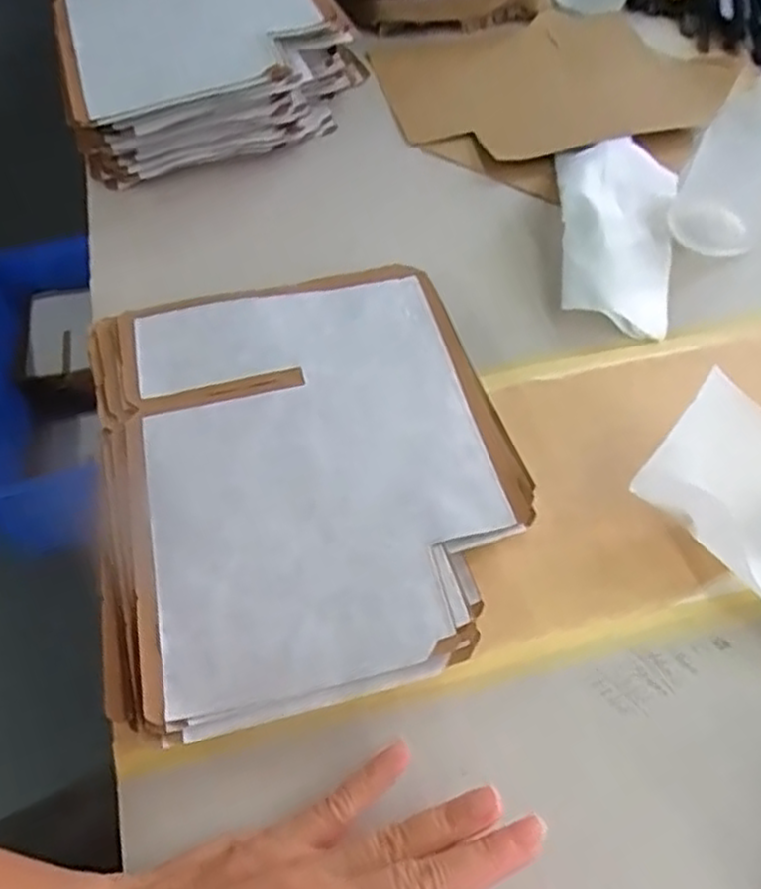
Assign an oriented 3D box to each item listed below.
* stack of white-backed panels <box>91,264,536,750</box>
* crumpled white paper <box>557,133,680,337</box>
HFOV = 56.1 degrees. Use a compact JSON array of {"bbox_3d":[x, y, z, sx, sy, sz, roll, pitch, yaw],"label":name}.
[{"bbox_3d":[-0.042,0.012,0.390,0.216,0.035,0.250,-14,58,-8],"label":"stack of white-backed panels"},{"bbox_3d":[0.166,-0.160,0.507,0.086,0.033,0.182,12,59,9],"label":"crumpled white paper"}]

